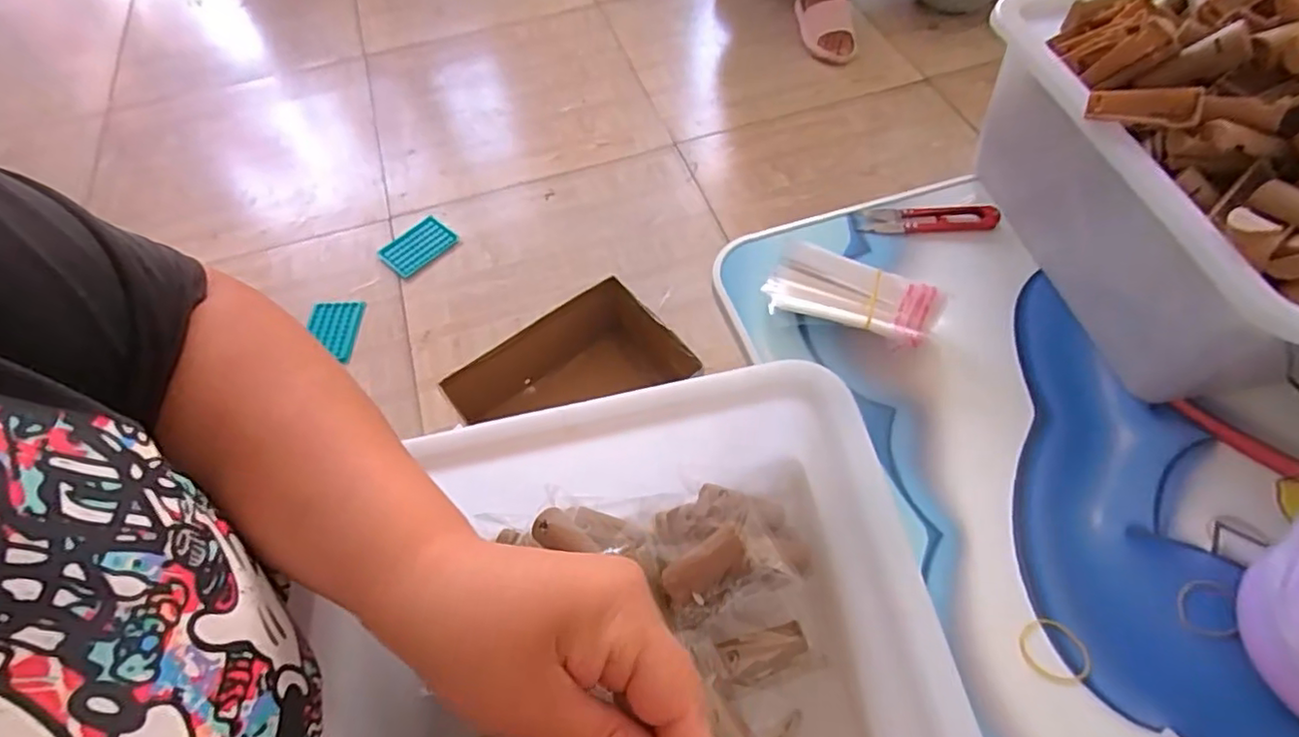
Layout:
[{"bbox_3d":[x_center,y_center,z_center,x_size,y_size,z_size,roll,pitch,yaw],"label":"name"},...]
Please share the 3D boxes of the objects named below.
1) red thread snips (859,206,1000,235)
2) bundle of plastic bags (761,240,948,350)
[{"bbox_3d":[0.210,-0.112,0.464,0.101,0.008,0.026,4,59,5],"label":"red thread snips"},{"bbox_3d":[0.134,-0.044,0.412,0.111,0.025,0.055,25,63,17],"label":"bundle of plastic bags"}]

